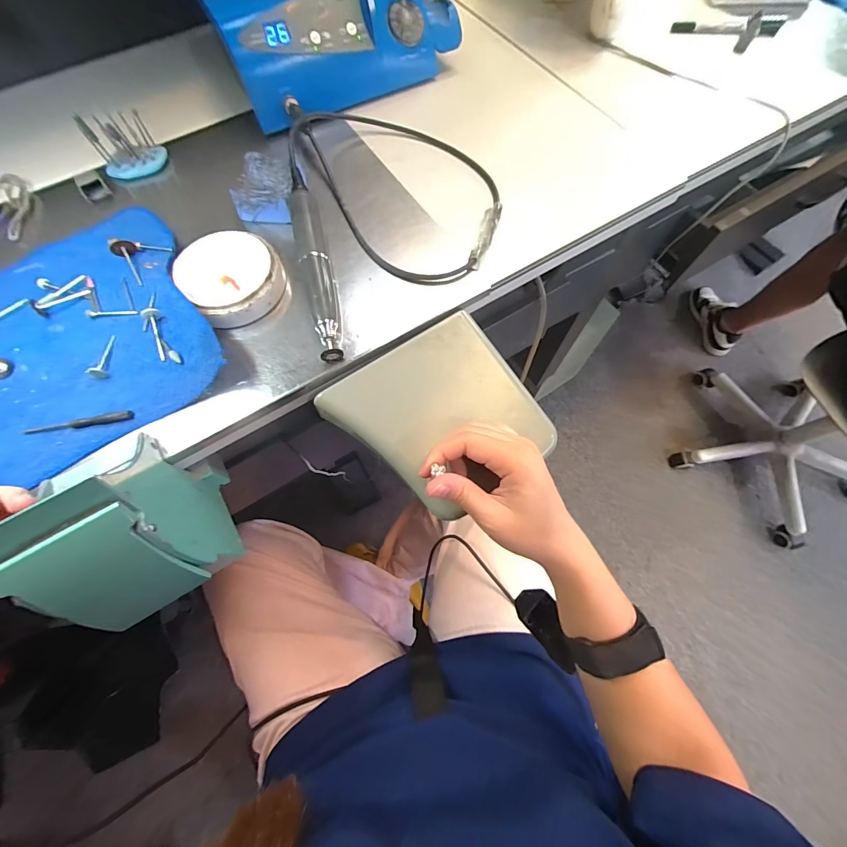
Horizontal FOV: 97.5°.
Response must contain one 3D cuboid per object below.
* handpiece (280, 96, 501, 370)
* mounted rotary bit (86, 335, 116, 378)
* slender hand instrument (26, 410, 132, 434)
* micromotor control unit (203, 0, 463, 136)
[{"bbox_3d":[-0.025,-0.214,0.356,0.196,0.033,0.302,-13,69,-4],"label":"handpiece"},{"bbox_3d":[-0.263,-0.056,0.303,0.011,0.013,0.040,-12,69,-4],"label":"mounted rotary bit"},{"bbox_3d":[-0.264,0.000,0.285,0.075,0.010,0.006,-13,69,-4],"label":"slender hand instrument"},{"bbox_3d":[-0.100,-0.454,0.423,0.265,0.083,0.177,-25,70,-8],"label":"micromotor control unit"}]

